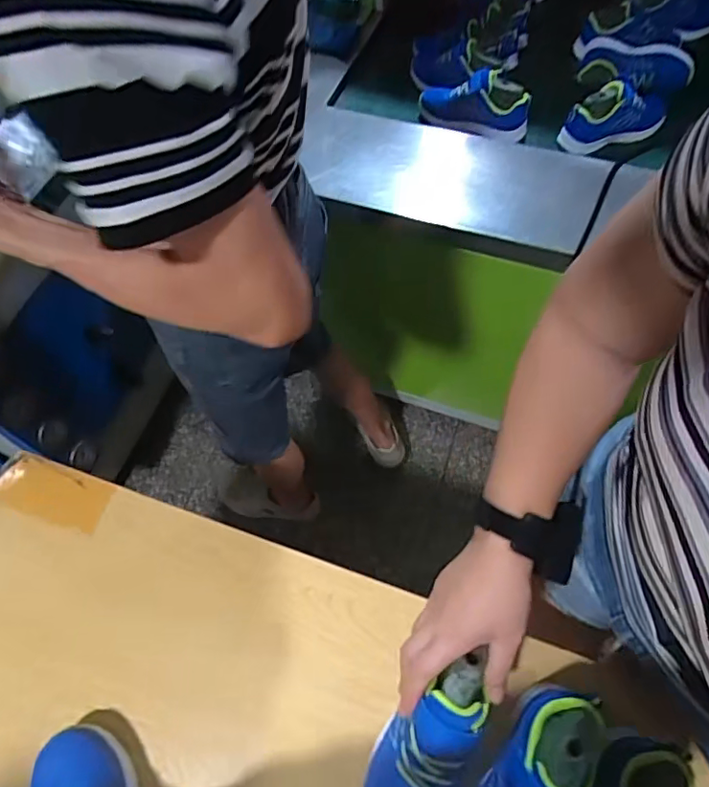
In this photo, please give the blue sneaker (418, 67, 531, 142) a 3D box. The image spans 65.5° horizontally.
[{"bbox_3d":[0.220,-0.543,1.008,0.218,0.105,0.075,29,64,18],"label":"blue sneaker"}]

